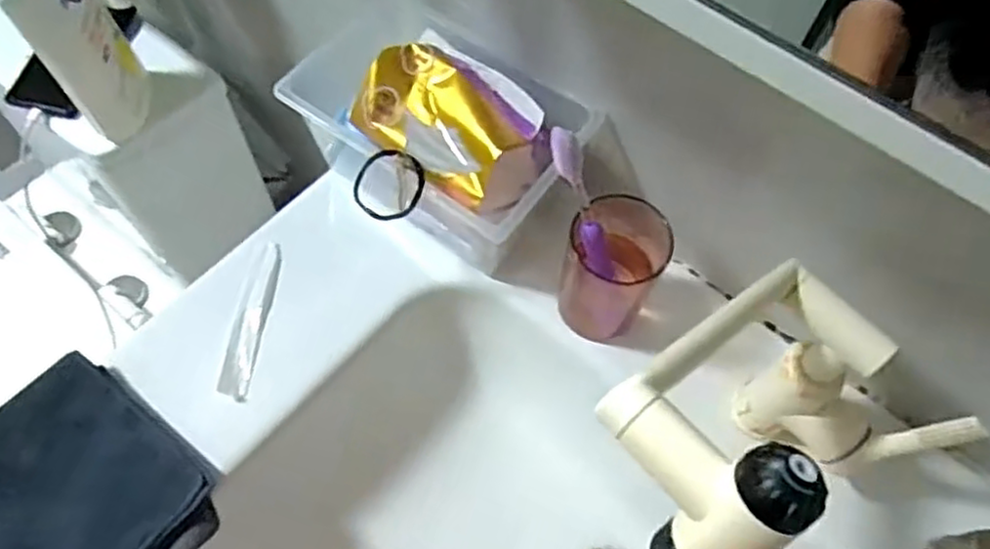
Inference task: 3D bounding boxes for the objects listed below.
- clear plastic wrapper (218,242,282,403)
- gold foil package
[{"bbox_3d":[-0.189,0.033,0.547,0.023,0.007,0.128,7,62,0],"label":"clear plastic wrapper"},{"bbox_3d":[-0.028,-0.111,0.496,0.140,0.040,0.093,33,65,13],"label":"gold foil package"}]

